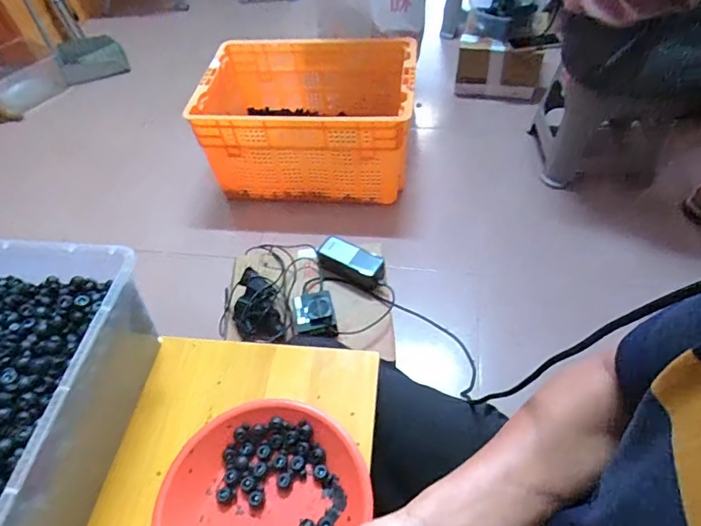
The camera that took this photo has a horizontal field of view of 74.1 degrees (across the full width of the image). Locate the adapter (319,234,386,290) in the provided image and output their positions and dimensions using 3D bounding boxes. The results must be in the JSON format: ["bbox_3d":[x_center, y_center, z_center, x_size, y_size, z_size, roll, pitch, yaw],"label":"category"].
[{"bbox_3d":[0.000,-0.002,0.918,0.140,0.056,0.056,22,58,21],"label":"adapter"}]

